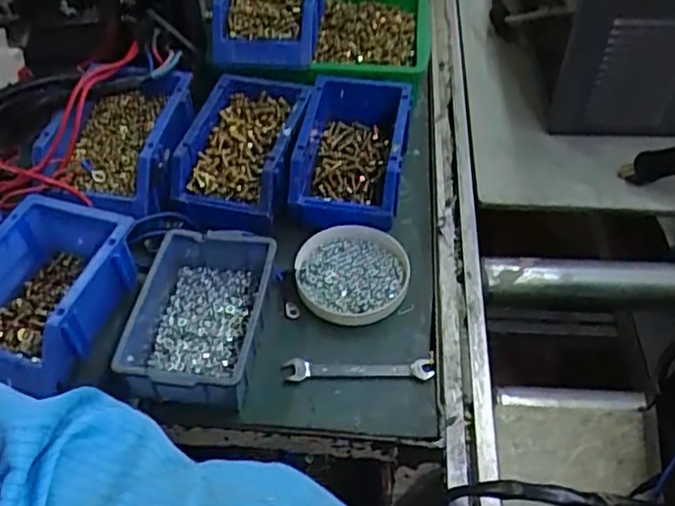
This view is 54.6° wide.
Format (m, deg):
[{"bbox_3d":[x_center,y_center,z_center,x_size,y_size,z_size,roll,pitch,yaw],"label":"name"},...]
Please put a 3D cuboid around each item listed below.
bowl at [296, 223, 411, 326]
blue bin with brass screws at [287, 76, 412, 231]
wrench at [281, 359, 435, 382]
[{"bbox_3d":[0.015,0.019,0.609,0.102,0.017,0.105,-1,49,1],"label":"bowl"},{"bbox_3d":[0.016,-0.106,0.674,0.107,0.059,0.180,7,49,7],"label":"blue bin with brass screws"},{"bbox_3d":[0.018,0.097,0.551,0.123,0.005,0.019,-1,49,0],"label":"wrench"}]

